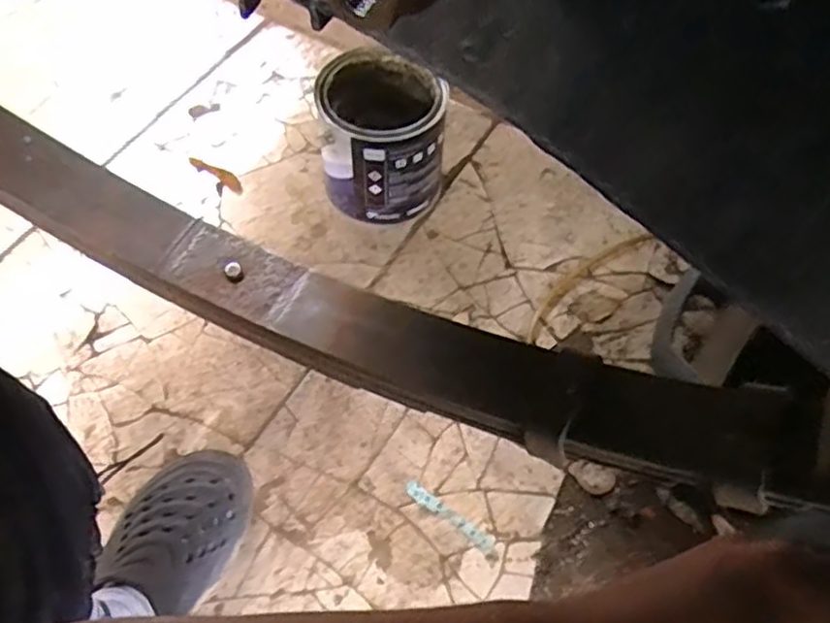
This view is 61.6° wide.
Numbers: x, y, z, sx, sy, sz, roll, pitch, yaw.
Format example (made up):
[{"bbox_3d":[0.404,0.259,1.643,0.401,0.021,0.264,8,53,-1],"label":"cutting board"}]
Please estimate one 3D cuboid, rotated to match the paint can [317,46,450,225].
[{"bbox_3d":[-0.041,-0.206,0.845,0.141,0.167,0.134,1,59,-1],"label":"paint can"}]

